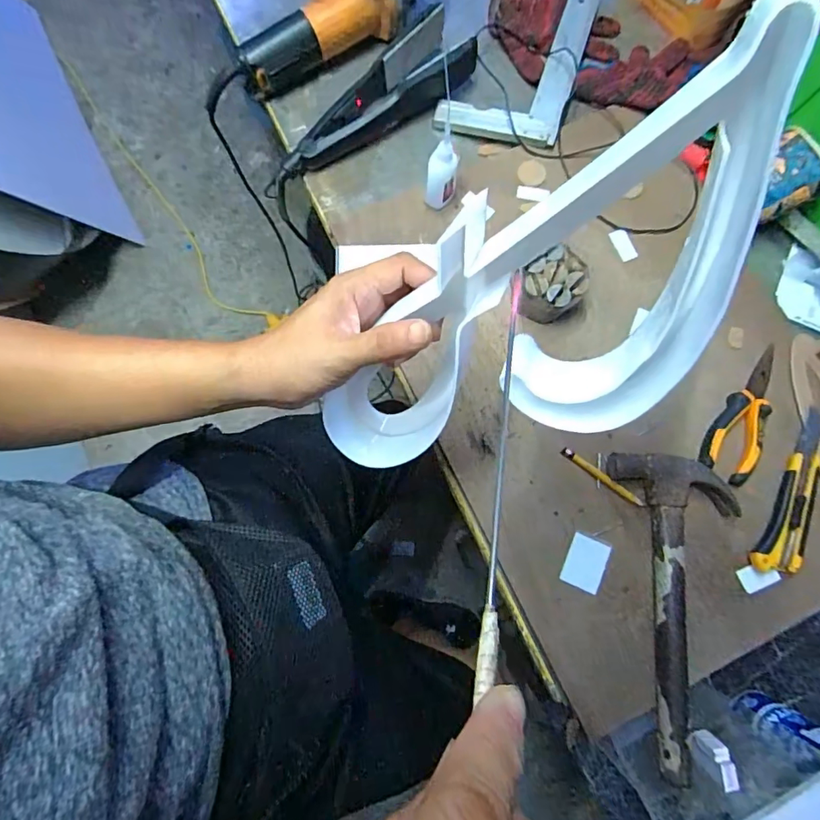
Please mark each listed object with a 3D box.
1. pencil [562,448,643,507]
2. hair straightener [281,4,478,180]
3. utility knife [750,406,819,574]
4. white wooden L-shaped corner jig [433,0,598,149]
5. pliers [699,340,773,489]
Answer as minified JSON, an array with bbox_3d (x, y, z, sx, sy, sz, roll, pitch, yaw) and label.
[{"bbox_3d":[0.199,0.069,0.504,0.094,0.009,0.010,36,79,7],"label":"pencil"},{"bbox_3d":[-0.044,-0.368,0.579,0.267,0.043,0.076,-40,81,-7],"label":"hair straightener"},{"bbox_3d":[0.396,0.084,0.498,0.038,0.012,0.177,28,80,6],"label":"utility knife"},{"bbox_3d":[0.143,-0.452,0.611,0.144,0.021,0.269,19,79,4],"label":"white wooden L-shaped corner jig"},{"bbox_3d":[0.352,0.000,0.514,0.056,0.013,0.154,25,80,5],"label":"pliers"}]

